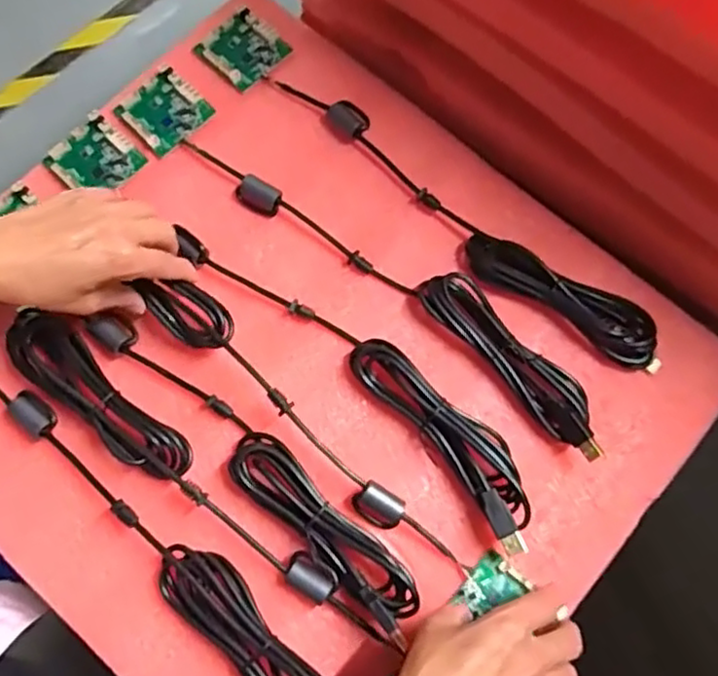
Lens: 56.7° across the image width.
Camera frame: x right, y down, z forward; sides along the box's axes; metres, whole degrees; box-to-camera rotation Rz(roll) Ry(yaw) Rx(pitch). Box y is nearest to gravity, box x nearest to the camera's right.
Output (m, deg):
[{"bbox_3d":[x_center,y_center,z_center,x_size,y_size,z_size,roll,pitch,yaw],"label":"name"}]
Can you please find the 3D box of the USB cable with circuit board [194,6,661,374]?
[{"bbox_3d":[0.047,-0.119,0.500,0.422,0.025,0.054,40,76,10],"label":"USB cable with circuit board"}]

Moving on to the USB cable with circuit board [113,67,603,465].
[{"bbox_3d":[-0.006,-0.066,0.484,0.428,0.023,0.056,38,76,9],"label":"USB cable with circuit board"}]

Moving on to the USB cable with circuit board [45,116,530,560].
[{"bbox_3d":[-0.052,-0.019,0.471,0.431,0.020,0.057,40,76,9],"label":"USB cable with circuit board"}]

